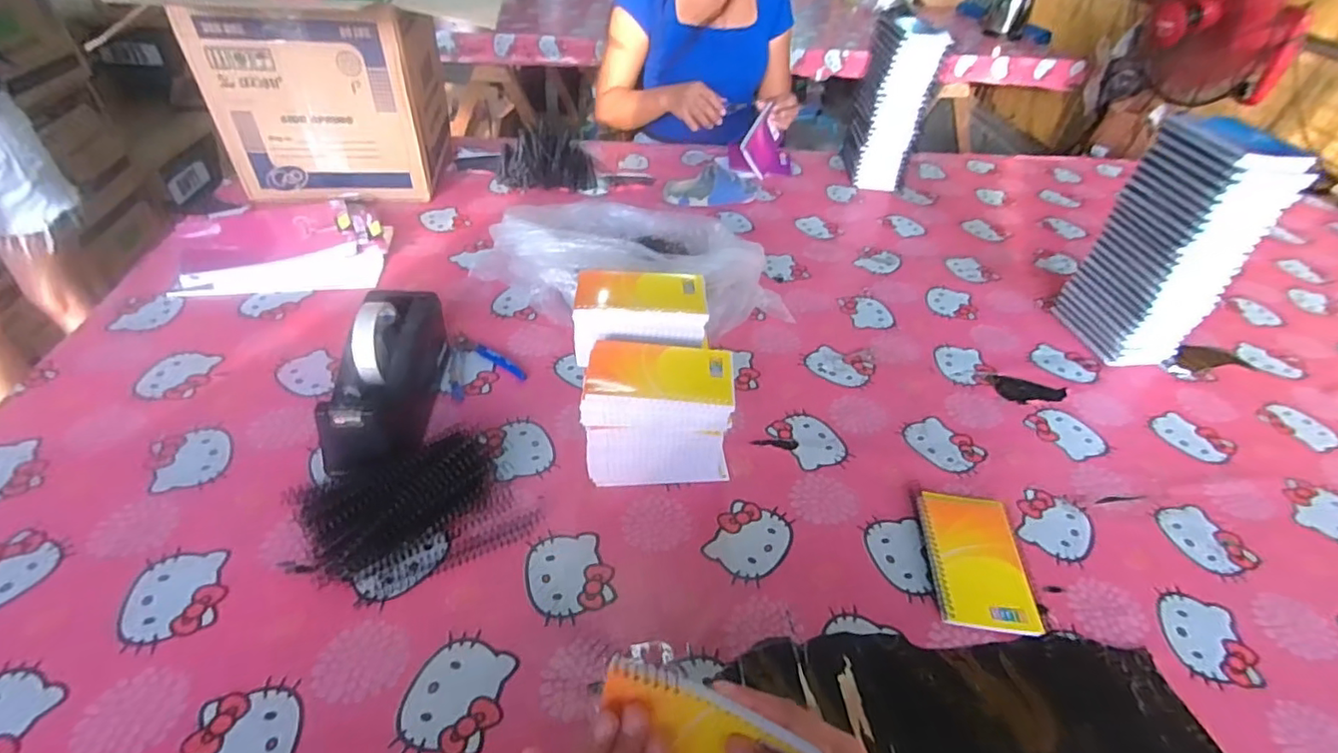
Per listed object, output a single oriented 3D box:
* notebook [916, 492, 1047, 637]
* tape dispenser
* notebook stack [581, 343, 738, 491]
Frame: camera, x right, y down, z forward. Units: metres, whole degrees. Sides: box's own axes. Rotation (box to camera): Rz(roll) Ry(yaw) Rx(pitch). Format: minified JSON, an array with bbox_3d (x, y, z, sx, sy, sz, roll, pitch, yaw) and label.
[{"bbox_3d":[0.287,0.168,0.555,0.088,0.014,0.134,8,42,2],"label":"notebook"},{"bbox_3d":[-0.288,-0.002,0.616,0.077,0.121,0.212,1,43,-6],"label":"tape dispenser"},{"bbox_3d":[-0.008,0.040,0.589,0.142,0.132,0.088,4,42,-2],"label":"notebook stack"}]

